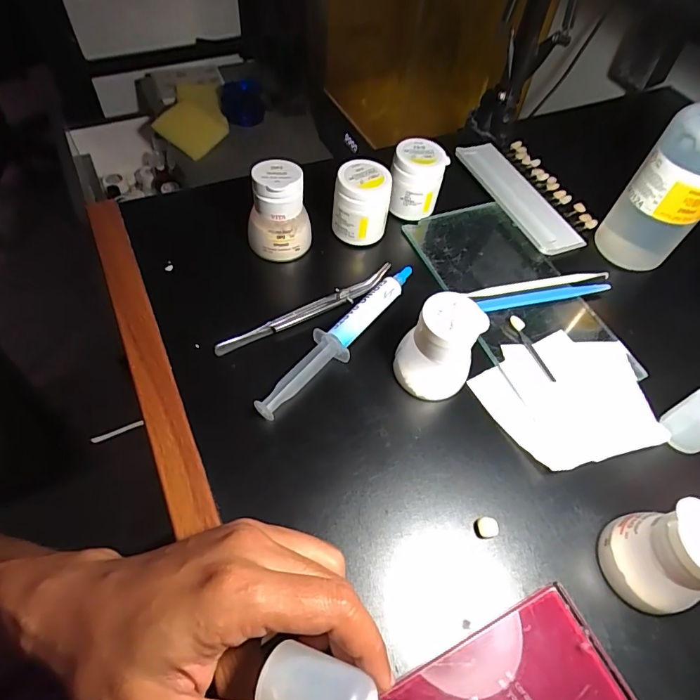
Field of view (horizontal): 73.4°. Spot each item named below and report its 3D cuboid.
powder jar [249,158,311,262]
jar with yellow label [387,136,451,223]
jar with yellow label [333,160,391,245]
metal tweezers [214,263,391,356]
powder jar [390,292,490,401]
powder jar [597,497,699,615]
[{"bbox_3d":[-0.054,-0.105,0.355,0.046,0.065,0.042,-4,57,-8],"label":"powder jar"},{"bbox_3d":[0.055,-0.141,0.397,0.048,0.053,0.047,8,56,1],"label":"jar with yellow label"},{"bbox_3d":[0.009,-0.117,0.375,0.045,0.053,0.041,8,56,1],"label":"jar with yellow label"},{"bbox_3d":[-0.030,-0.030,0.339,0.139,0.013,0.015,-27,63,-20],"label":"metal tweezers"},{"bbox_3d":[0.056,-0.003,0.300,0.046,0.060,0.044,-6,57,-9],"label":"powder jar"},{"bbox_3d":[0.165,0.105,0.239,0.041,0.059,0.042,2,56,-3],"label":"powder jar"}]

